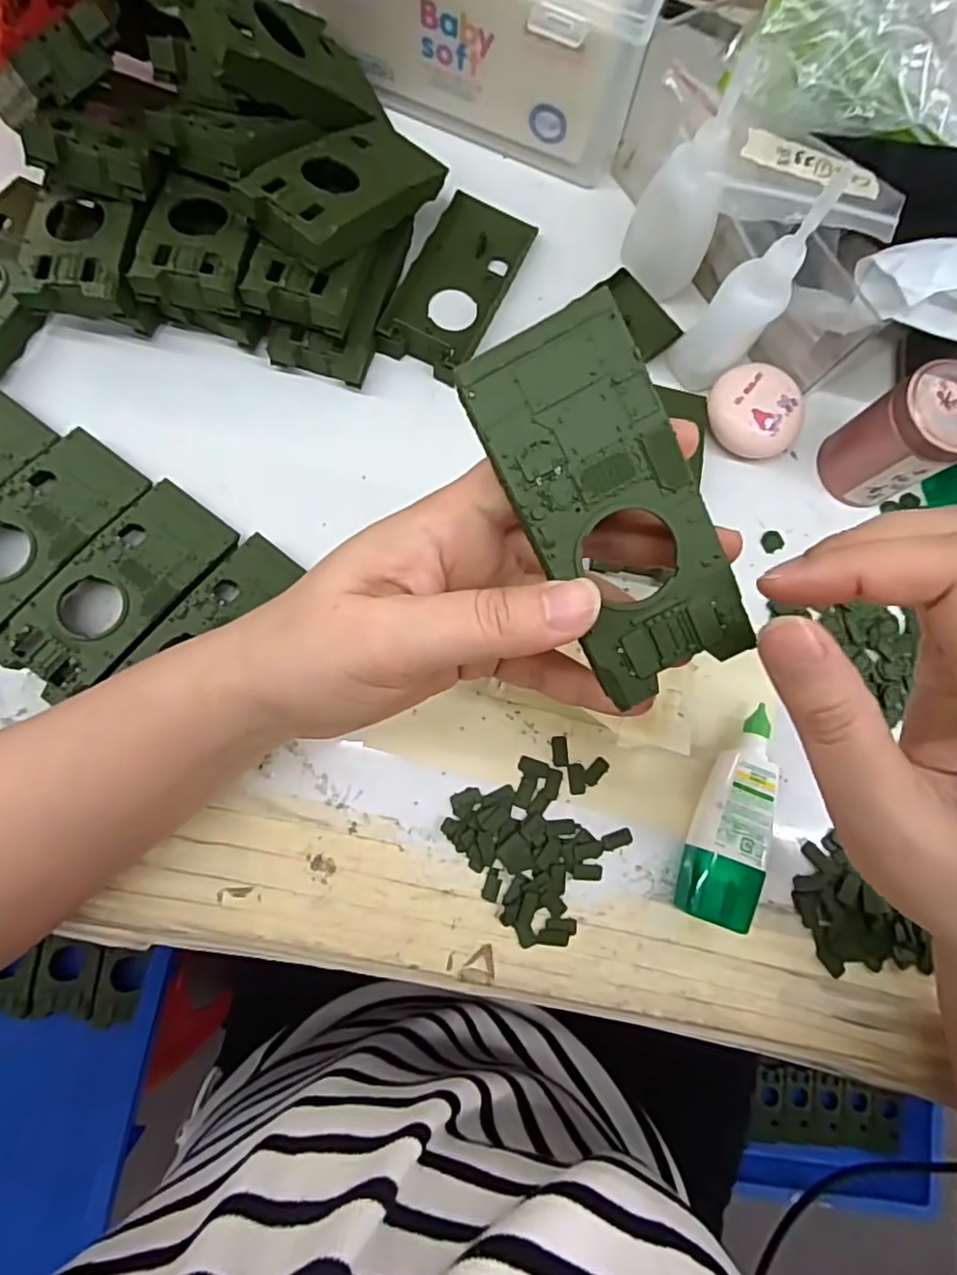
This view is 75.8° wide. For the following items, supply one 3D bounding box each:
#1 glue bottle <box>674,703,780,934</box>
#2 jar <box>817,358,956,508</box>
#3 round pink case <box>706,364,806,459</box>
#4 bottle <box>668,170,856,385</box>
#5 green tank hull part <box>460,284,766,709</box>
[{"bbox_3d":[0.114,0.080,0.279,0.032,0.022,0.092,17,78,-2],"label":"glue bottle"},{"bbox_3d":[0.204,-0.096,0.300,0.042,0.067,0.042,1,79,-5],"label":"jar"},{"bbox_3d":[0.142,-0.116,0.319,0.048,0.023,0.041,44,79,4],"label":"round pink case"},{"bbox_3d":[0.127,-0.157,0.282,0.030,0.100,0.043,40,78,3],"label":"bottle"},{"bbox_3d":[0.037,-0.034,0.167,0.044,0.012,0.103,-30,101,-8],"label":"green tank hull part"}]

